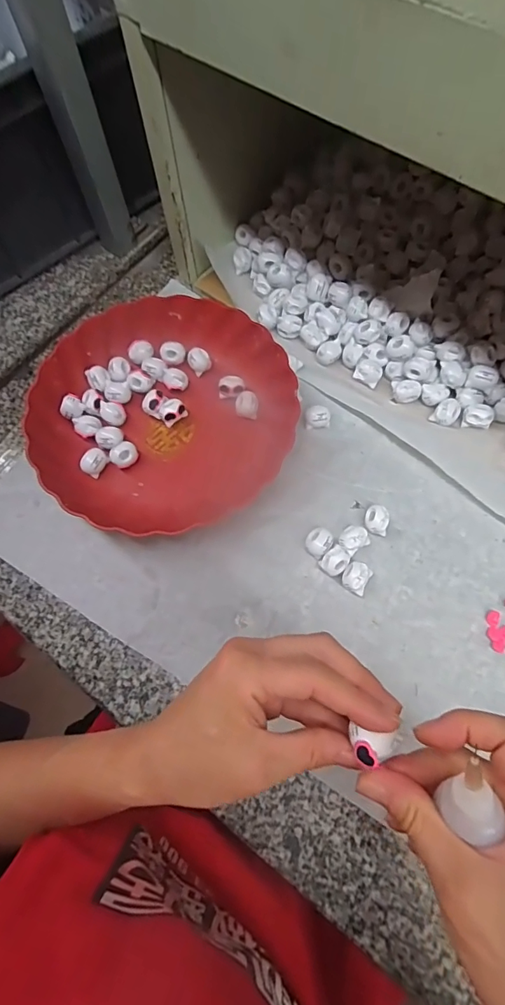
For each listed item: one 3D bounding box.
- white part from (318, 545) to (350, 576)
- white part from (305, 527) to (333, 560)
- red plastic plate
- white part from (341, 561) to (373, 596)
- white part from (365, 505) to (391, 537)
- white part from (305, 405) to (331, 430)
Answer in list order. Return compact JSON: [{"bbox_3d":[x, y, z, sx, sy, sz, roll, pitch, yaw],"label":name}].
[{"bbox_3d":[0.072,0.051,0.395,0.026,0.019,0.020,-43,74,-13],"label":"white part"},{"bbox_3d":[0.058,0.035,0.401,0.022,0.014,0.024,-1,70,2],"label":"white part"},{"bbox_3d":[-0.082,-0.094,0.437,0.234,0.045,0.232,-1,70,2],"label":"red plastic plate"},{"bbox_3d":[0.089,0.065,0.390,0.023,0.019,0.024,24,73,11],"label":"white part"},{"bbox_3d":[0.110,0.016,0.406,0.021,0.019,0.024,12,71,6],"label":"white part"},{"bbox_3d":[0.063,-0.084,0.444,0.024,0.012,0.019,-9,70,-1],"label":"white part"}]

